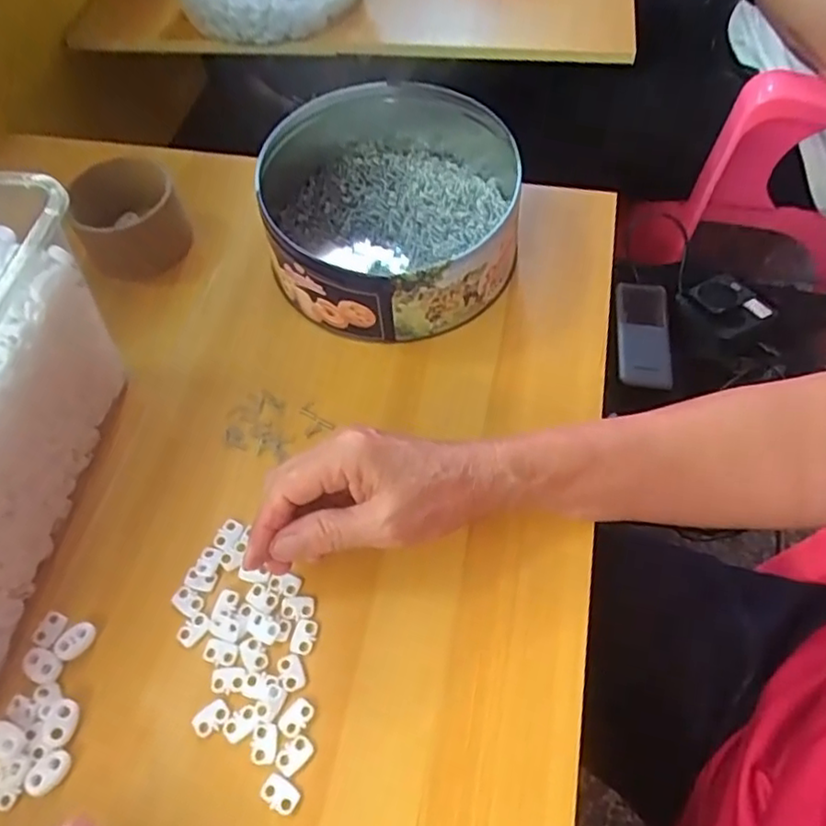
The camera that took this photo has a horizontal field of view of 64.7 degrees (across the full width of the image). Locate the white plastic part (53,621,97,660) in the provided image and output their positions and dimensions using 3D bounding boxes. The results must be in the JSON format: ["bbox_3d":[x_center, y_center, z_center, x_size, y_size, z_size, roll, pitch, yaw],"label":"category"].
[{"bbox_3d":[-0.189,0.126,0.365,0.022,0.004,0.016,-41,65,-21],"label":"white plastic part"}]

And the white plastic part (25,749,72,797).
[{"bbox_3d":[-0.184,0.182,0.330,0.015,0.004,0.022,34,65,21],"label":"white plastic part"}]

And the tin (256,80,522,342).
[{"bbox_3d":[-0.015,-0.158,0.489,0.187,0.070,0.212,-9,58,-3],"label":"tin"}]

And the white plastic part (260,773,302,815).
[{"bbox_3d":[-0.065,0.187,0.320,0.019,0.004,0.013,28,63,18],"label":"white plastic part"}]

